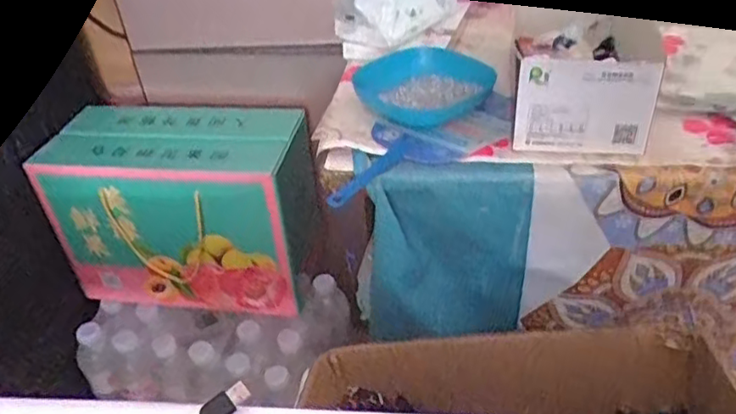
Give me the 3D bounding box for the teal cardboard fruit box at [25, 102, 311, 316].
[{"bbox_3d":[-0.242,0.001,0.865,0.326,0.229,0.161,4,39,10],"label":"teal cardboard fruit box"}]

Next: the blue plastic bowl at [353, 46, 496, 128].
[{"bbox_3d":[0.053,-0.135,0.669,0.109,0.043,0.125,-31,45,-30],"label":"blue plastic bowl"}]

